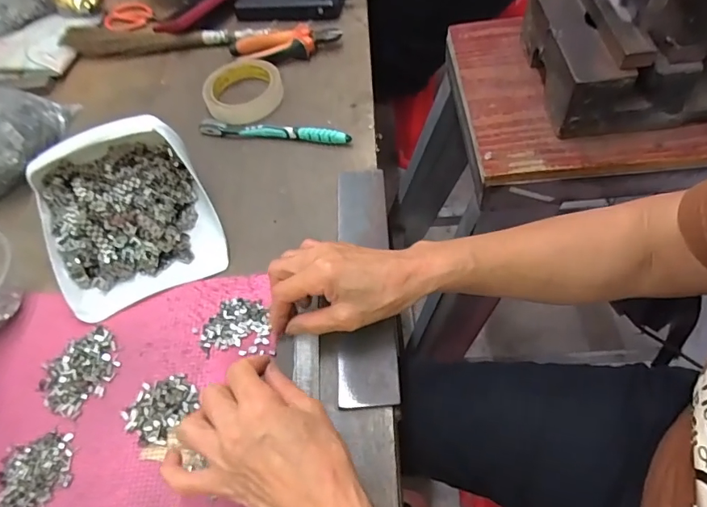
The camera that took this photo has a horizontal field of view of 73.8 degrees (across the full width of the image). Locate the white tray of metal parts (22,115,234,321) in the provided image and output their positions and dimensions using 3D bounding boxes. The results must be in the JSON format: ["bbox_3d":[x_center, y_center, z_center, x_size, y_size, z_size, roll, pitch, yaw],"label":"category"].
[{"bbox_3d":[-0.225,-0.046,0.461,0.154,0.082,0.166,-24,58,-11],"label":"white tray of metal parts"}]

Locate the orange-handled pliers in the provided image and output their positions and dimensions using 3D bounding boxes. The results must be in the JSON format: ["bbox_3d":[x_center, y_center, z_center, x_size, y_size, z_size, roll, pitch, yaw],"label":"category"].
[{"bbox_3d":[-0.092,-0.285,0.635,0.150,0.020,0.057,-9,57,-1],"label":"orange-handled pliers"}]

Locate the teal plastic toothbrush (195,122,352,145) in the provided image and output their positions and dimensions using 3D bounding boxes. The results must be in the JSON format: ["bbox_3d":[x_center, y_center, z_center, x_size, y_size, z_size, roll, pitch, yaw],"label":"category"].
[{"bbox_3d":[-0.094,-0.145,0.553,0.187,0.021,0.018,8,58,10],"label":"teal plastic toothbrush"}]

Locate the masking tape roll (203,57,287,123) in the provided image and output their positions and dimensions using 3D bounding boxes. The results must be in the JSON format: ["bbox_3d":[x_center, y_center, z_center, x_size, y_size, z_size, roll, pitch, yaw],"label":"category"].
[{"bbox_3d":[-0.142,-0.215,0.601,0.097,0.022,0.104,-2,57,3],"label":"masking tape roll"}]

